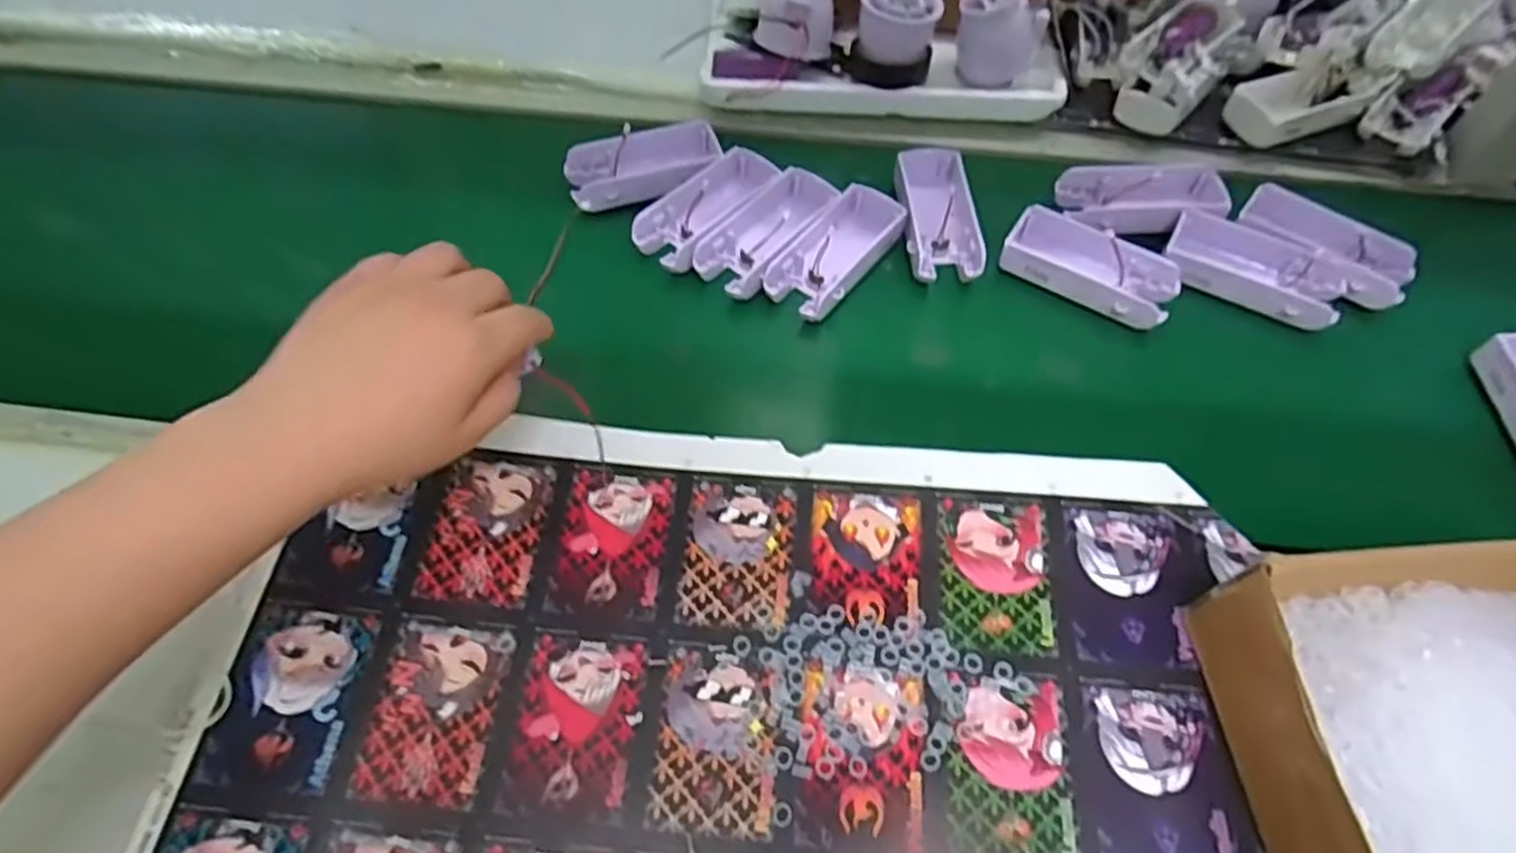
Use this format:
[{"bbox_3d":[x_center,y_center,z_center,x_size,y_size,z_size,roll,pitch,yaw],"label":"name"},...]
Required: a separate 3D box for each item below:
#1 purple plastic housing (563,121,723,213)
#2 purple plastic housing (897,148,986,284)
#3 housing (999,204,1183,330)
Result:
[{"bbox_3d":[-0.083,-0.191,0.552,0.109,0.029,0.051,-16,60,-10],"label":"purple plastic housing"},{"bbox_3d":[0.125,-0.150,0.533,0.047,0.022,0.112,-3,59,-2],"label":"purple plastic housing"},{"bbox_3d":[0.222,-0.108,0.506,0.109,0.028,0.052,32,63,17],"label":"housing"}]

